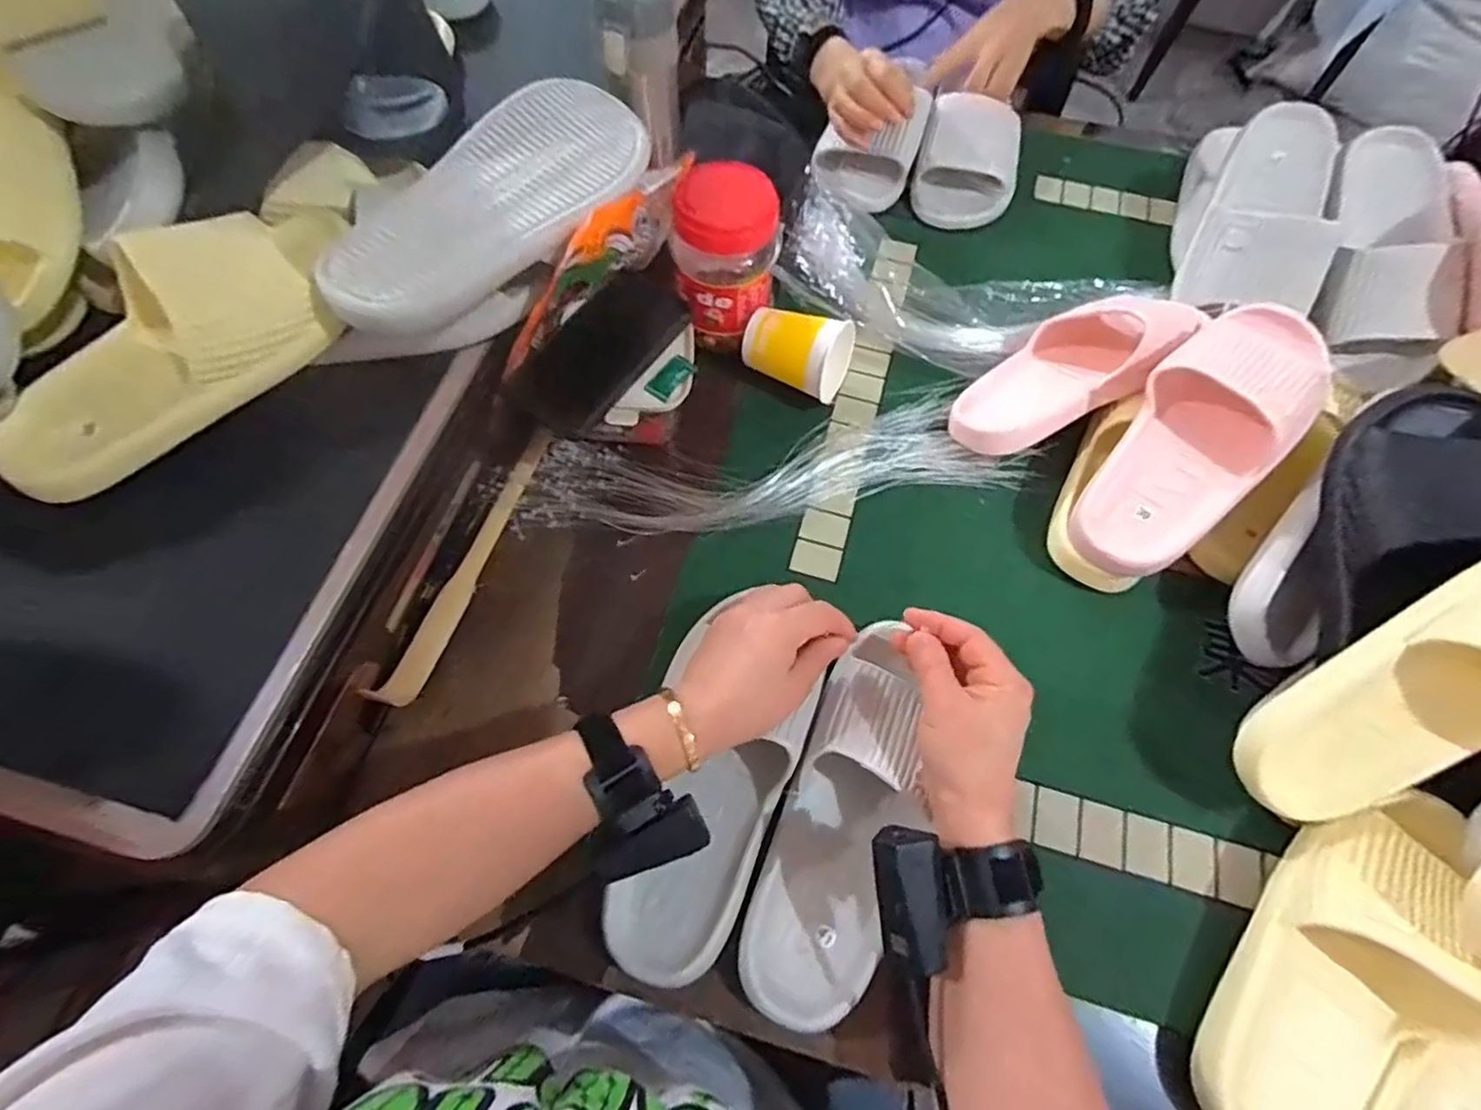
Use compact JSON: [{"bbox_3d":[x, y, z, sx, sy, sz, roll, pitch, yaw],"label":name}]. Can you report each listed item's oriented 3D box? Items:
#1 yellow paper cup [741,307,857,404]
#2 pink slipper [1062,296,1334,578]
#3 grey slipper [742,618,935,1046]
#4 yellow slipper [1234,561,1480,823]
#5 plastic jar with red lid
[{"bbox_3d":[0.050,-0.183,0.590,0.091,0.061,0.063,24,67,8],"label":"yellow paper cup"},{"bbox_3d":[0.356,-0.096,0.508,0.104,0.064,0.249,38,90,13],"label":"pink slipper"},{"bbox_3d":[0.071,0.166,0.434,0.083,0.058,0.248,17,74,5],"label":"grey slipper"},{"bbox_3d":[0.441,0.079,0.401,0.259,0.065,0.108,-37,69,17],"label":"yellow slipper"},{"bbox_3d":[-0.015,-0.258,0.585,0.090,0.125,0.083,1,66,-2],"label":"plastic jar with red lid"}]

